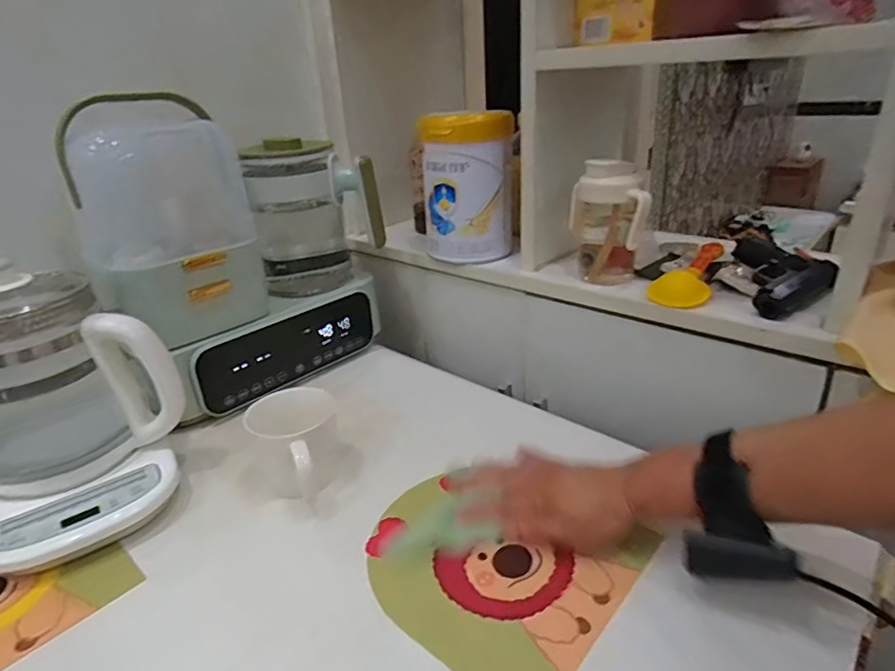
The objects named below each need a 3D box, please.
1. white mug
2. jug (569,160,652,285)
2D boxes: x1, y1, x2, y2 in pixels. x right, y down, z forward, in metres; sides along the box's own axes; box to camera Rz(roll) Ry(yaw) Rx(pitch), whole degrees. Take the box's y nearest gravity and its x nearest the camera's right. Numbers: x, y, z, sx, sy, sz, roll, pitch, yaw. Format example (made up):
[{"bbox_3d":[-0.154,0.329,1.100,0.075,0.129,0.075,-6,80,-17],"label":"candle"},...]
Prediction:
[{"bbox_3d":[-0.143,0.114,0.527,0.083,0.083,0.104,-12,27,-16],"label":"white mug"},{"bbox_3d":[0.195,-0.137,0.669,0.083,0.151,0.094,3,26,13],"label":"jug"}]

